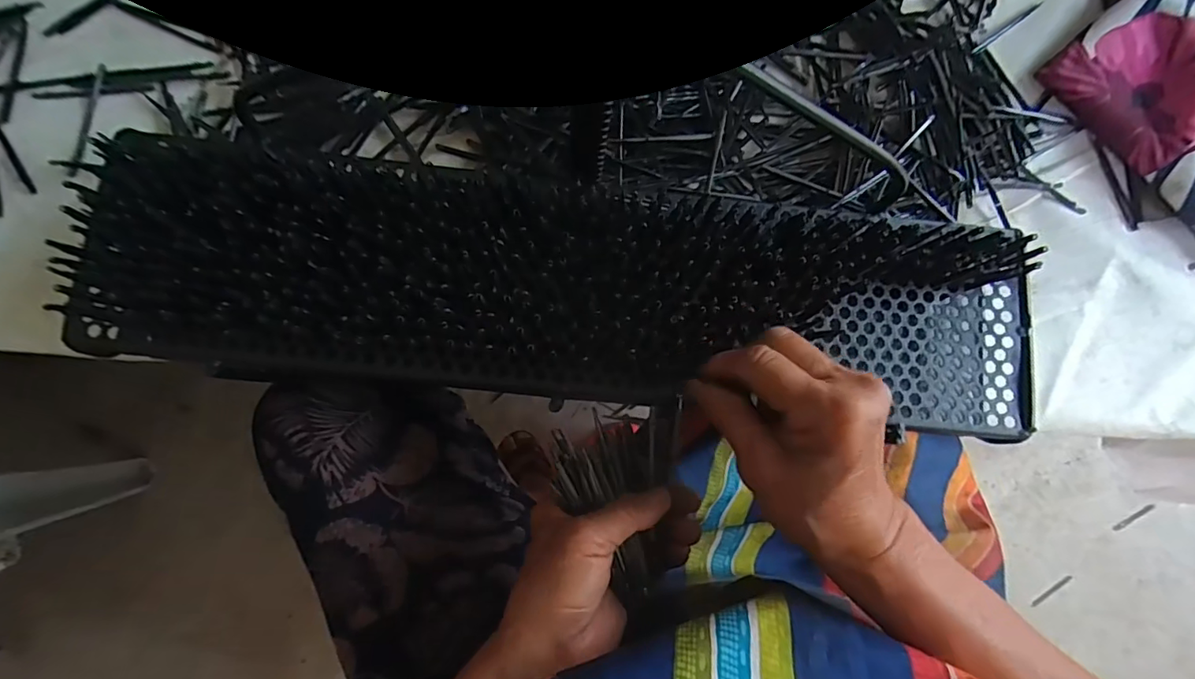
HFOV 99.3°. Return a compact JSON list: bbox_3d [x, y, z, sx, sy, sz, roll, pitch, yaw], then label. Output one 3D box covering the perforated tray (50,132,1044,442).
[{"bbox_3d":[-0.011,-0.029,0.322,0.590,0.059,0.134,4,84,-6],"label":"perforated tray"}]

